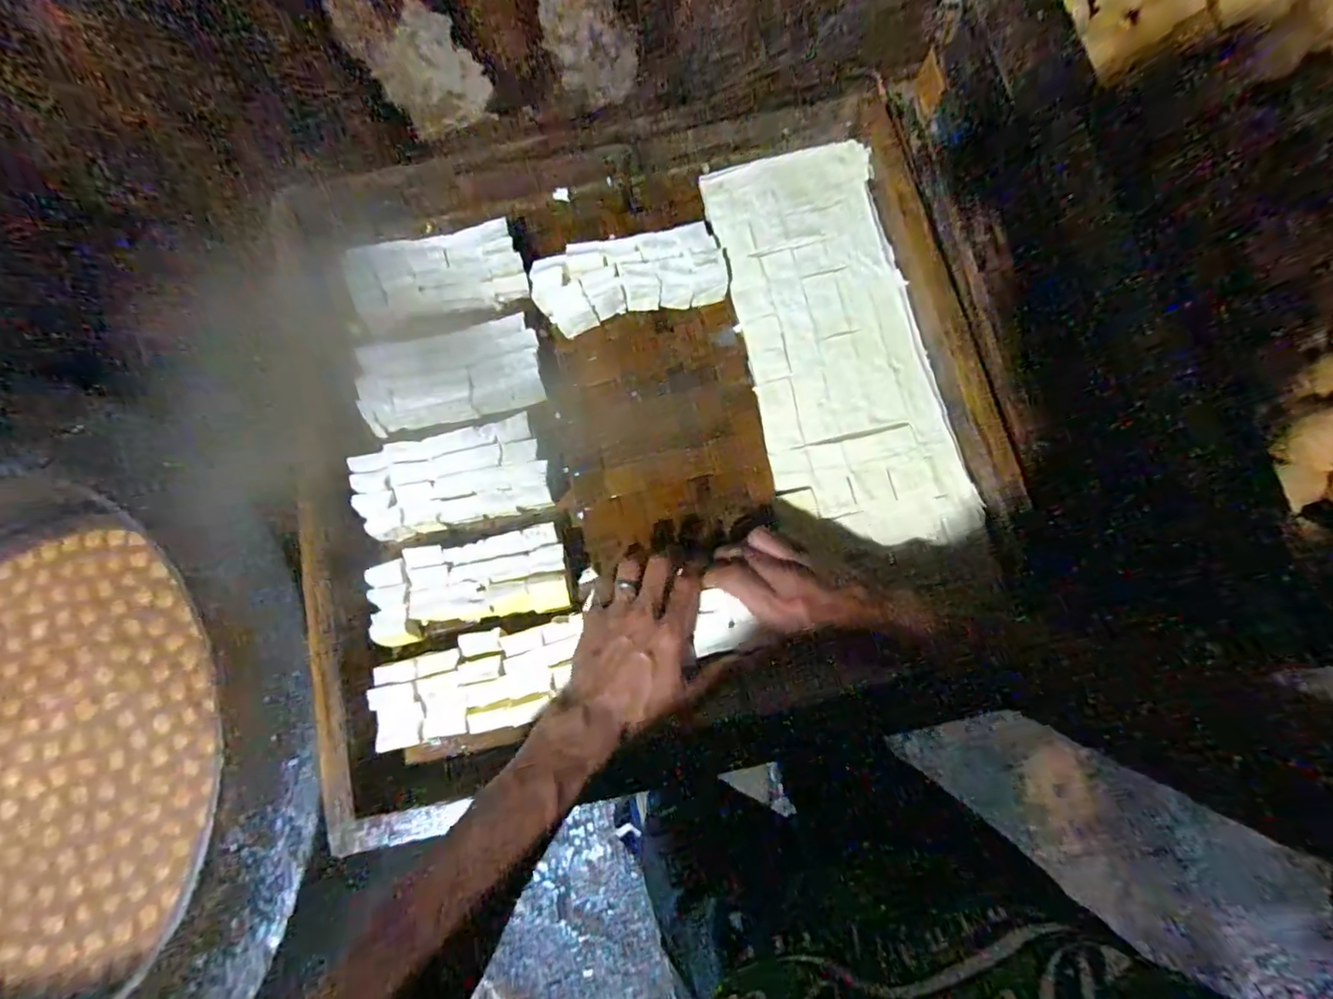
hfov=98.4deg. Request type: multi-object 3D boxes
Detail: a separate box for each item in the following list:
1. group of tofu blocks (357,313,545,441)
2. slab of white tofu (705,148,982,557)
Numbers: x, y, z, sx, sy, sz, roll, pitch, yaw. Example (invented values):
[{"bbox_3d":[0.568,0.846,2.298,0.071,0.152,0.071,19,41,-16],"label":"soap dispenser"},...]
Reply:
[{"bbox_3d":[-0.205,-0.115,0.548,0.165,0.046,0.075,-16,77,-1],"label":"group of tofu blocks"},{"bbox_3d":[0.158,-0.155,0.551,0.163,0.018,0.407,-10,77,-3],"label":"slab of white tofu"}]

